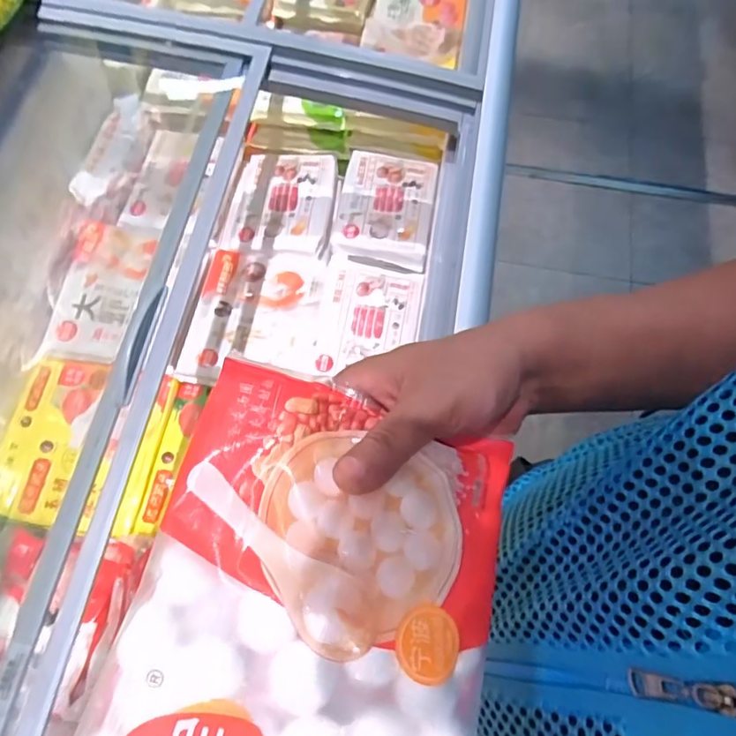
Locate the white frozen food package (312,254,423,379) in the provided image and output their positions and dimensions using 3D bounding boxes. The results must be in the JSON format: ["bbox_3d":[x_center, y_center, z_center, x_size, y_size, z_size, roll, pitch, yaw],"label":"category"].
[{"bbox_3d":[0.003,-0.091,0.955,0.166,0.030,0.228,7,68,2],"label":"white frozen food package"}]

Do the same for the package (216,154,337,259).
[{"bbox_3d":[-0.169,-0.319,1.073,0.205,0.040,0.220,8,68,2],"label":"package"}]

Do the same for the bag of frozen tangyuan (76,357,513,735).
[{"bbox_3d":[-0.023,0.120,0.236,0.153,0.043,0.228,13,68,4],"label":"bag of frozen tangyuan"}]

